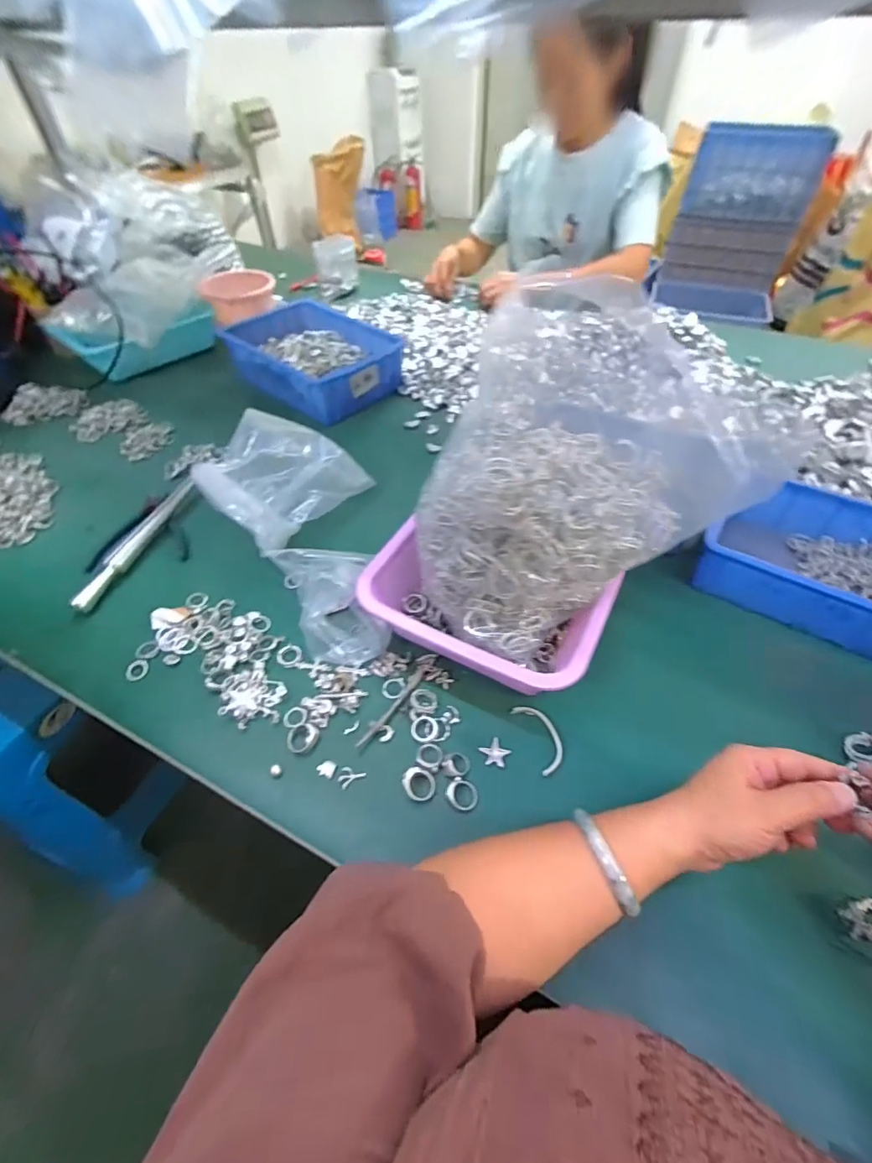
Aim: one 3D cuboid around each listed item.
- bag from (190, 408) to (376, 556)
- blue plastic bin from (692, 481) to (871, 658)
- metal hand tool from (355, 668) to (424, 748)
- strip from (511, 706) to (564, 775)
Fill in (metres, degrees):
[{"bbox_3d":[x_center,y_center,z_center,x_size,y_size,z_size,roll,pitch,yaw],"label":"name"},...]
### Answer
[{"bbox_3d":[-0.203,-0.119,0.600,0.155,0.096,0.176,16,51,14],"label":"bag"},{"bbox_3d":[0.437,-0.022,0.526,0.243,0.069,0.171,29,55,23],"label":"blue plastic bin"},{"bbox_3d":[-0.041,0.119,0.451,0.012,0.004,0.098,28,55,22],"label":"metal hand tool"},{"bbox_3d":[0.097,0.141,0.430,0.028,0.004,0.066,-15,51,-12],"label":"strip"}]

